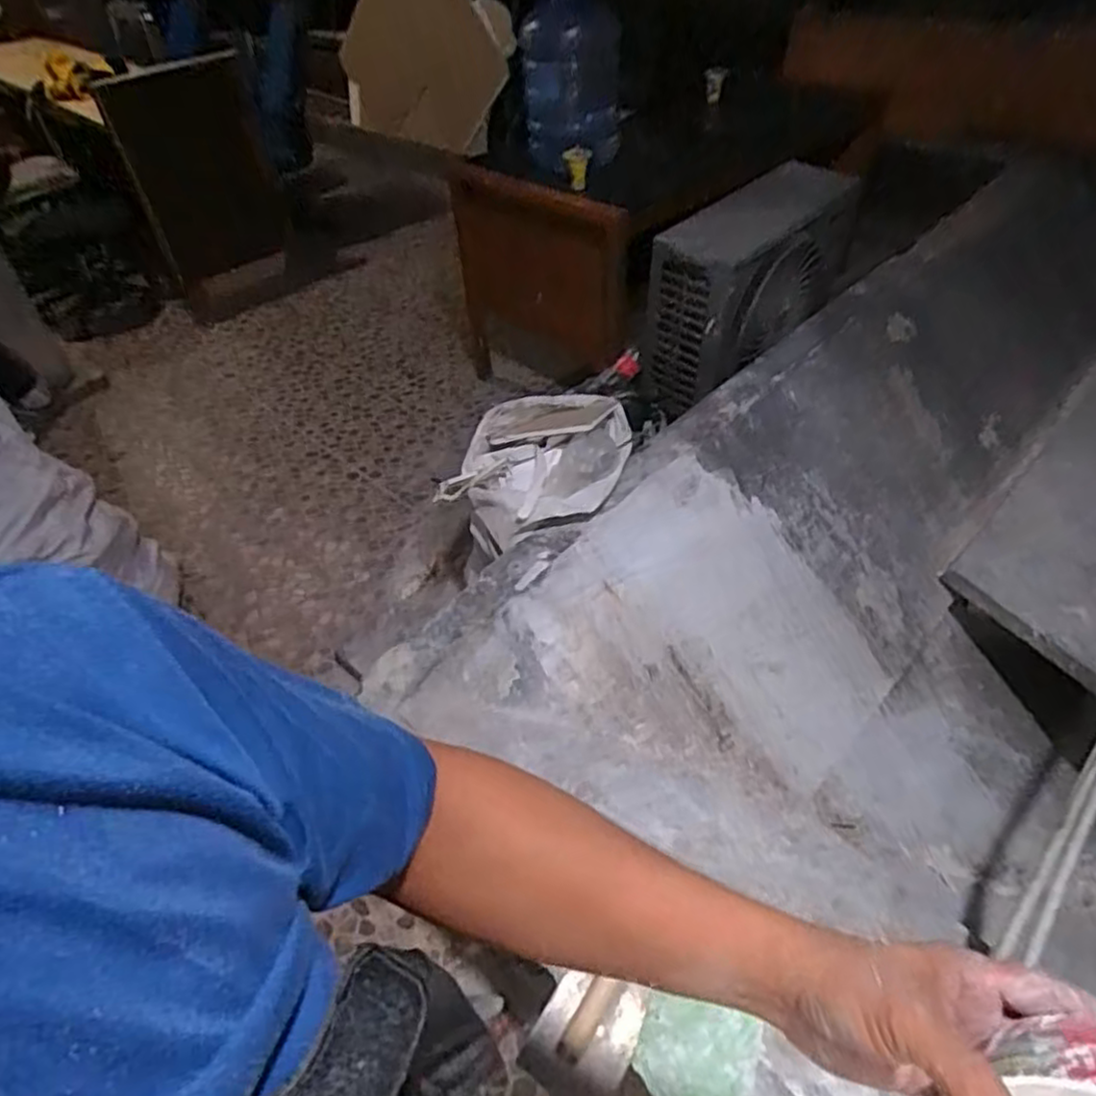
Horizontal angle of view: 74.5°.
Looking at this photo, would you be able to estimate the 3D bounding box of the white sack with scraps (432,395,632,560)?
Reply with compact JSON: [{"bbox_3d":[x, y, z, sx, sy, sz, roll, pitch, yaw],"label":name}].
[{"bbox_3d":[-0.021,-0.164,1.499,0.407,0.153,0.324,-9,45,-3],"label":"white sack with scraps"}]

